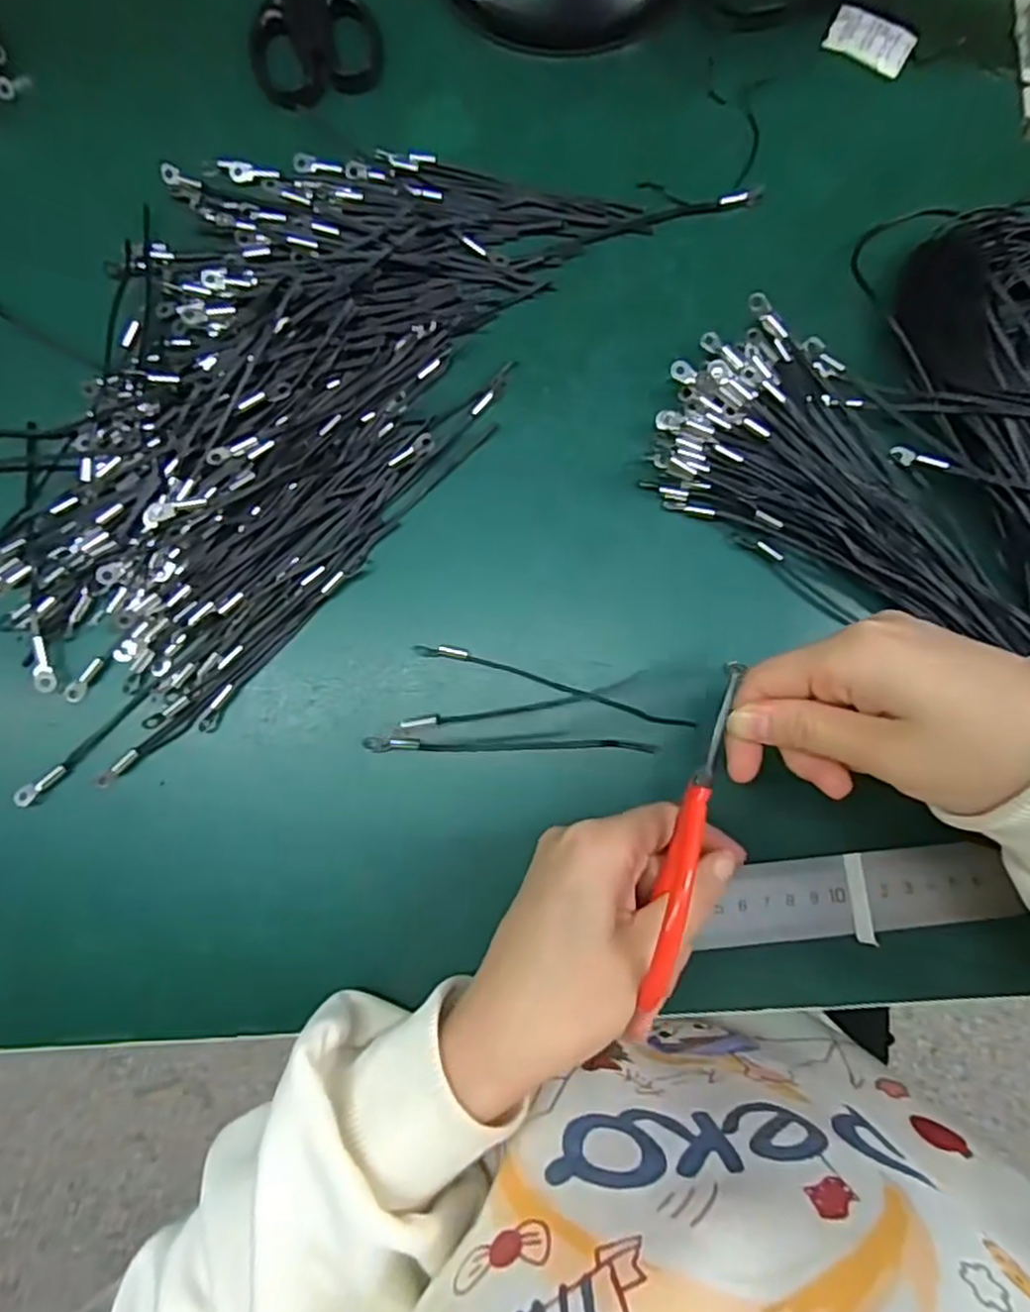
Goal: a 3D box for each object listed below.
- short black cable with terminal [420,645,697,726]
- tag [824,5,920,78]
[{"bbox_3d":[0.017,0.013,0.313,0.125,0.007,0.008,16,84,2],"label":"short black cable with terminal"},{"bbox_3d":[0.174,-0.302,0.349,0.041,0.004,0.022,31,97,7],"label":"tag"}]

